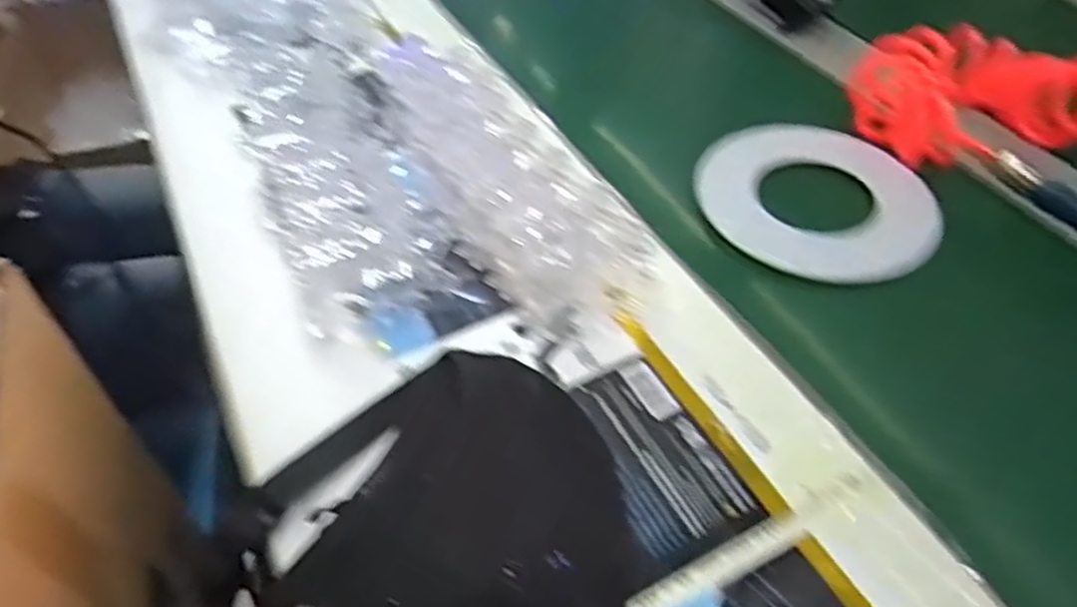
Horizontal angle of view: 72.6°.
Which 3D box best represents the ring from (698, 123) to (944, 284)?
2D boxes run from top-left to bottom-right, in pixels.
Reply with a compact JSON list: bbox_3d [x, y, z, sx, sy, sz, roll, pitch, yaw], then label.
[{"bbox_3d":[0.240,-0.091,0.635,0.161,0.009,0.198,-42,61,-18],"label":"ring"}]

